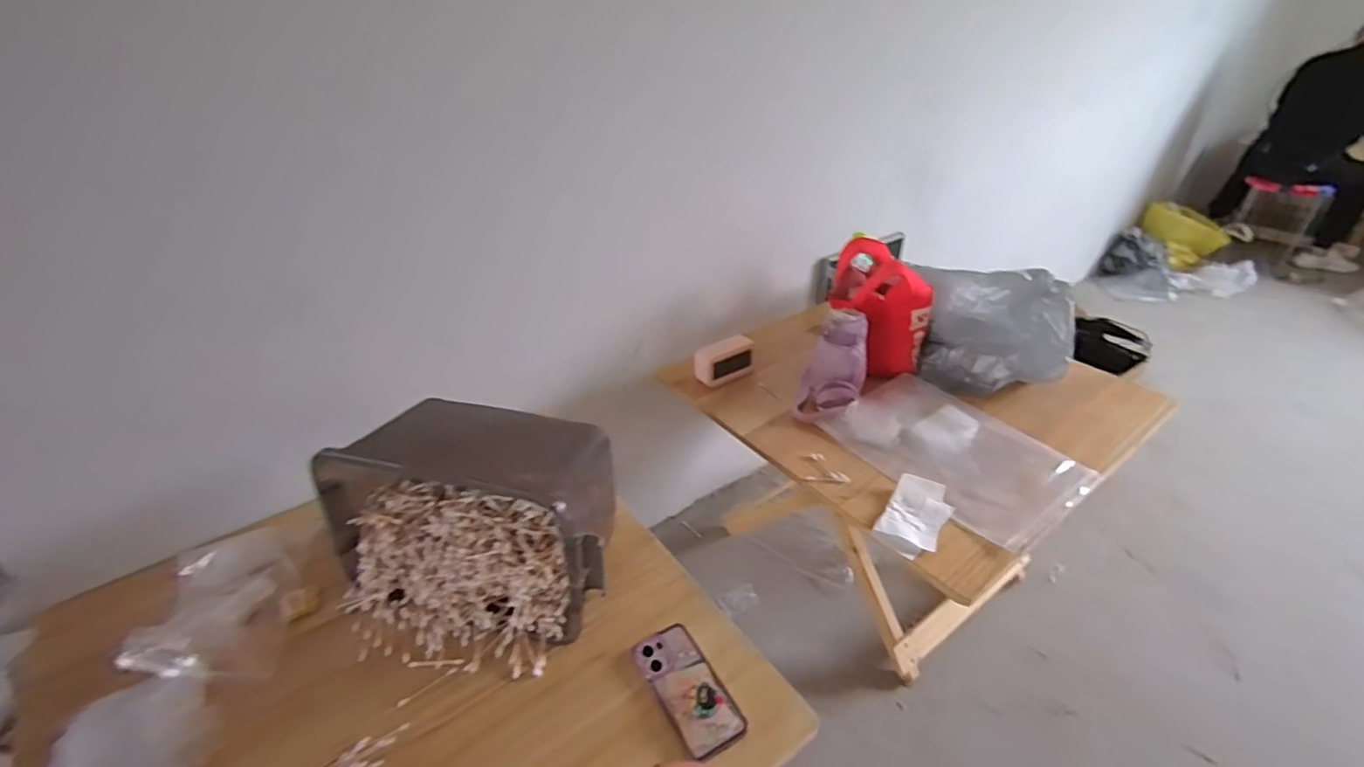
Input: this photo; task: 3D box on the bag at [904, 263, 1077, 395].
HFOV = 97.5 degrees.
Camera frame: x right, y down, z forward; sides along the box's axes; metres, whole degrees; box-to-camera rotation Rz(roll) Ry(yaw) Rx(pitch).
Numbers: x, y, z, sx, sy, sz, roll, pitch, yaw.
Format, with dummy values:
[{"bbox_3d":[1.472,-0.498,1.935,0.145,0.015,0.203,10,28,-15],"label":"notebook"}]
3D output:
[{"bbox_3d":[0.641,-0.127,1.248,0.270,0.215,0.185,8,35,11],"label":"bag"}]

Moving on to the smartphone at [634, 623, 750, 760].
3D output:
[{"bbox_3d":[0.006,0.366,0.726,0.075,0.015,0.159,-24,41,-23],"label":"smartphone"}]

